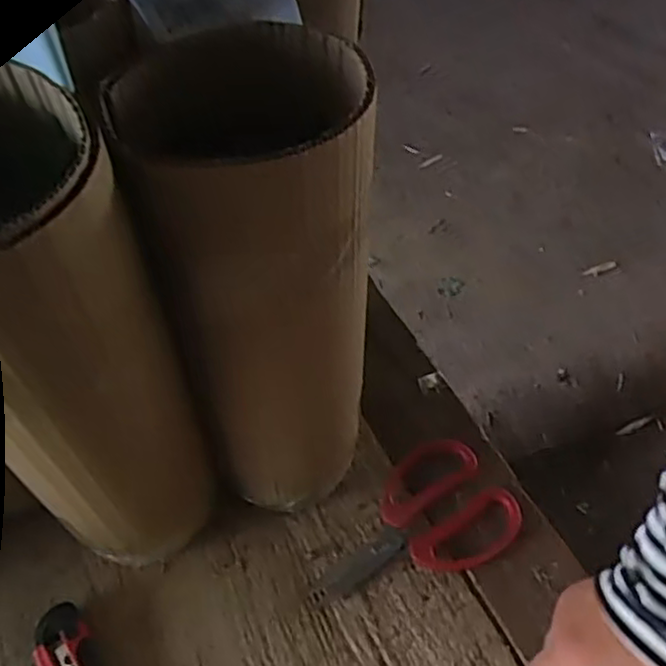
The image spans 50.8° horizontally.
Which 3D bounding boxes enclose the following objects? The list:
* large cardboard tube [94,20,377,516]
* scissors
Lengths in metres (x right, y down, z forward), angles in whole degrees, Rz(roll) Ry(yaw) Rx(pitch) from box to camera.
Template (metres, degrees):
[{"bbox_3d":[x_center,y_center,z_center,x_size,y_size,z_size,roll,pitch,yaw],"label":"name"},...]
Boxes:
[{"bbox_3d":[-0.038,-0.019,0.463,0.115,0.327,0.130,0,51,-1],"label":"large cardboard tube"},{"bbox_3d":[0.061,0.163,0.583,0.180,0.010,0.105,-27,58,-17],"label":"scissors"}]

